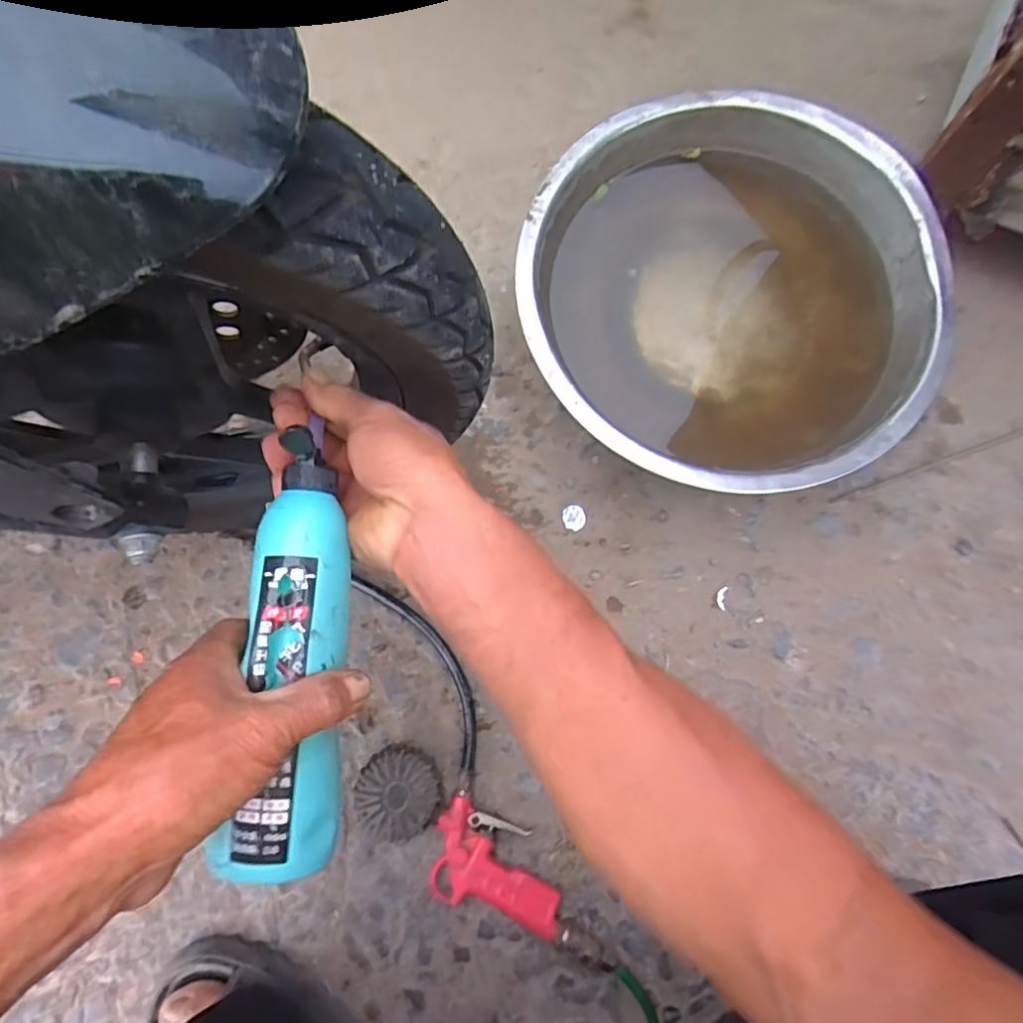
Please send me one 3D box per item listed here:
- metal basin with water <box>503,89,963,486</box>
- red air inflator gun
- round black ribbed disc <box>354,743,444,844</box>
[{"bbox_3d":[0.198,-0.193,0.577,0.363,0.108,0.362,0,79,0],"label":"metal basin with water"},{"bbox_3d":[-0.009,0.286,0.492,0.110,0.028,0.075,18,79,3],"label":"red air inflator gun"},{"bbox_3d":[-0.093,0.230,0.500,0.061,0.038,0.069,-23,80,-5],"label":"round black ribbed disc"}]

